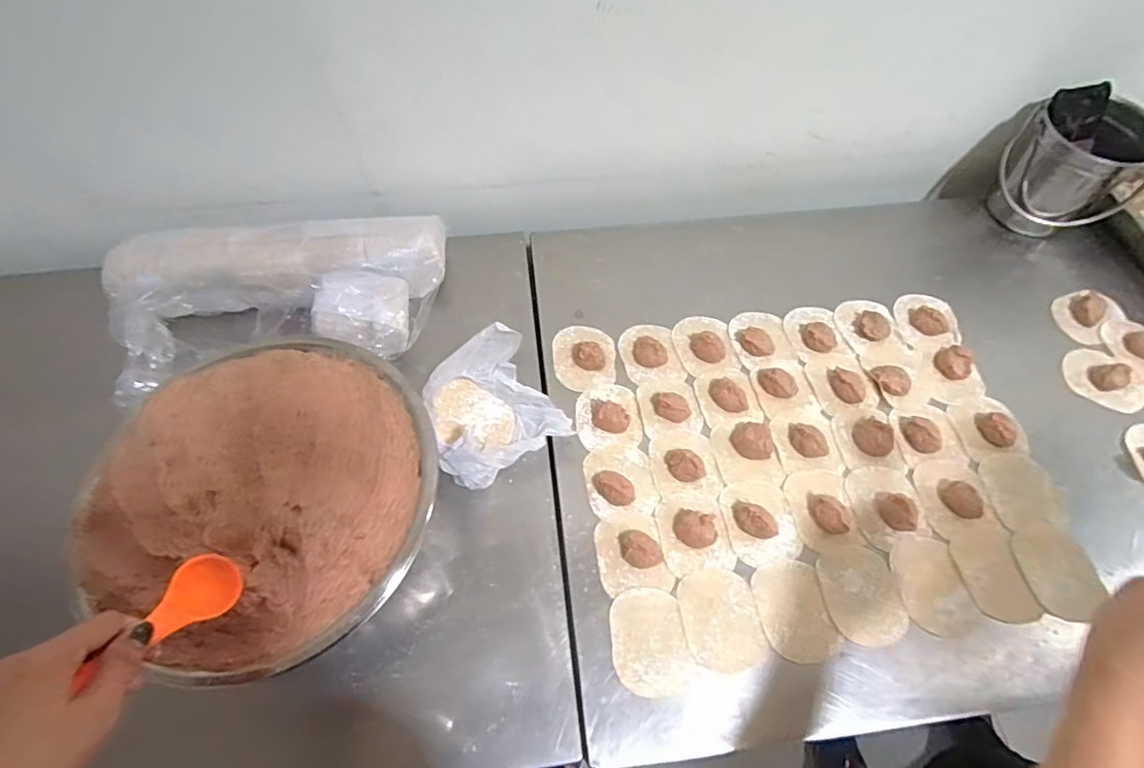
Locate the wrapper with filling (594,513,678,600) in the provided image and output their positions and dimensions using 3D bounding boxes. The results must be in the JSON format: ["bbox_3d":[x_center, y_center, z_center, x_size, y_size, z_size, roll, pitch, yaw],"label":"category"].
[{"bbox_3d":[0.060,0.165,0.534,0.067,0.019,0.074,-7,64,-2],"label":"wrapper with filling"}]

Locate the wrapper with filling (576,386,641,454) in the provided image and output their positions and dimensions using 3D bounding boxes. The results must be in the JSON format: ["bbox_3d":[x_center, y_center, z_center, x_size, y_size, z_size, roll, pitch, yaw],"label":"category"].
[{"bbox_3d":[0.040,0.031,0.603,0.070,0.022,0.075,-9,64,-2],"label":"wrapper with filling"}]

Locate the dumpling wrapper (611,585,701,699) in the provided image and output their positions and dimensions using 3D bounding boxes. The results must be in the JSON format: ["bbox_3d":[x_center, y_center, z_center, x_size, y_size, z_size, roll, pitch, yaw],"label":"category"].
[{"bbox_3d":[0.073,0.239,0.507,0.070,0.004,0.092,-15,64,-6],"label":"dumpling wrapper"}]

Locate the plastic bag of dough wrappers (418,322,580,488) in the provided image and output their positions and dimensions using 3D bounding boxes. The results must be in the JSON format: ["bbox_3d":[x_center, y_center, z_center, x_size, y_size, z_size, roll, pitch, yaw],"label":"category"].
[{"bbox_3d":[-0.080,0.026,0.564,0.120,0.105,0.117,-30,66,-15],"label":"plastic bag of dough wrappers"}]

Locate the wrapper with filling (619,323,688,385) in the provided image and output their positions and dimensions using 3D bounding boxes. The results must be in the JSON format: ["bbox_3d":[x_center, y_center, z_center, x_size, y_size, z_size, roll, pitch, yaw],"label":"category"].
[{"bbox_3d":[0.094,-0.040,0.646,0.067,0.018,0.079,-12,64,-4],"label":"wrapper with filling"}]

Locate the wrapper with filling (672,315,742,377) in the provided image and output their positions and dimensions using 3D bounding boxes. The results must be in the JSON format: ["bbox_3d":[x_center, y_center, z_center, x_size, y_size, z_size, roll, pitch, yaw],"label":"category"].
[{"bbox_3d":[0.160,-0.052,0.653,0.069,0.023,0.081,-11,64,-3],"label":"wrapper with filling"}]

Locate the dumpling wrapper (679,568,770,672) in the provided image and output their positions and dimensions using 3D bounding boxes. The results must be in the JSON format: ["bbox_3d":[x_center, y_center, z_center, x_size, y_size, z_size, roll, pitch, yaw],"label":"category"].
[{"bbox_3d":[0.142,0.221,0.515,0.071,0.004,0.092,-11,64,-4],"label":"dumpling wrapper"}]

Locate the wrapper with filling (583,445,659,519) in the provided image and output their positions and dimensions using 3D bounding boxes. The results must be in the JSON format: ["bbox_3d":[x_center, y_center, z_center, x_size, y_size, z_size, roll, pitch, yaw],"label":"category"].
[{"bbox_3d":[0.050,0.096,0.566,0.071,0.024,0.077,-10,64,-3],"label":"wrapper with filling"}]

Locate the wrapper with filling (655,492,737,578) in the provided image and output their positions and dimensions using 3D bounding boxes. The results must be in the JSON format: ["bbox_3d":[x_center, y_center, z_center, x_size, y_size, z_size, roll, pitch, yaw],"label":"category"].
[{"bbox_3d":[0.123,0.145,0.543,0.068,0.022,0.079,-10,64,-3],"label":"wrapper with filling"}]

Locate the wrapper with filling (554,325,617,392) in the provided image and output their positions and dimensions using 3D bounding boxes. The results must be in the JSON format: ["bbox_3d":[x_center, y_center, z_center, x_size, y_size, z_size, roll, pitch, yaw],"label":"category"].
[{"bbox_3d":[0.015,-0.036,0.637,0.071,0.024,0.087,-4,64,0],"label":"wrapper with filling"}]

